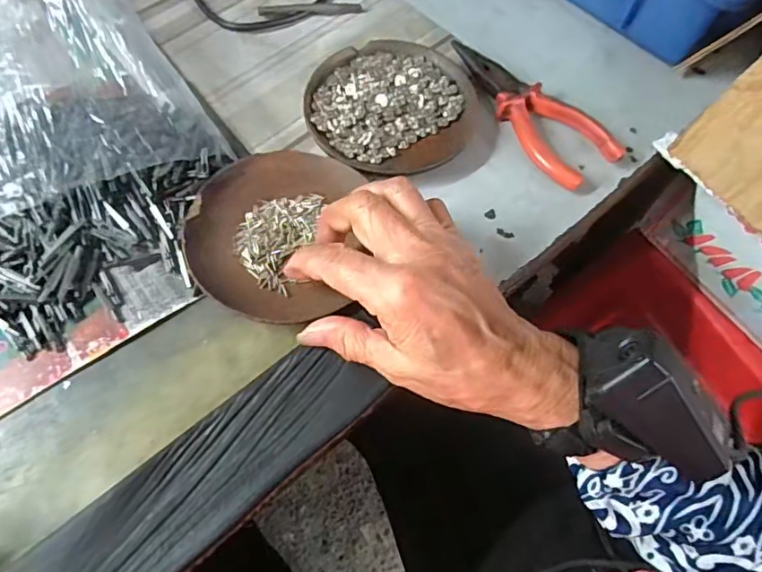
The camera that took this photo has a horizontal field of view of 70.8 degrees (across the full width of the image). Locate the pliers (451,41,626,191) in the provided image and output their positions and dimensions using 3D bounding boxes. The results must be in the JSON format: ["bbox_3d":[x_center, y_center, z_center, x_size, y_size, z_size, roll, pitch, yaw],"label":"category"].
[{"bbox_3d":[0.100,-0.124,0.375,0.049,0.018,0.140,-34,69,-17],"label":"pliers"}]

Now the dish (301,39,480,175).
[{"bbox_3d":[0.006,-0.124,0.368,0.112,0.020,0.107,1,64,-2],"label":"dish"}]

